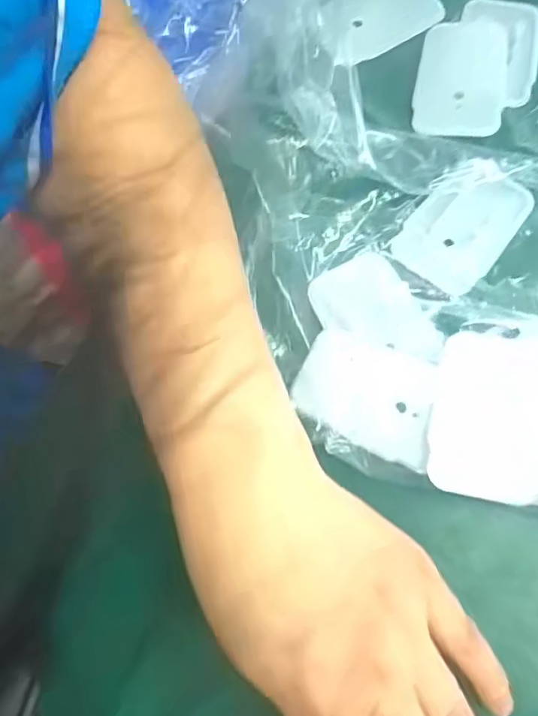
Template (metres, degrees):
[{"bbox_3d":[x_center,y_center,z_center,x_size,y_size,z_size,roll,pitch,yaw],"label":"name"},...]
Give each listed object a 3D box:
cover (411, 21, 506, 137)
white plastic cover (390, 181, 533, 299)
[{"bbox_3d":[0.101,-0.149,0.300,0.045,0.005,0.072,8,74,3],"label":"cover"},{"bbox_3d":[0.095,-0.065,0.277,0.043,0.011,0.063,38,78,11],"label":"white plastic cover"}]

